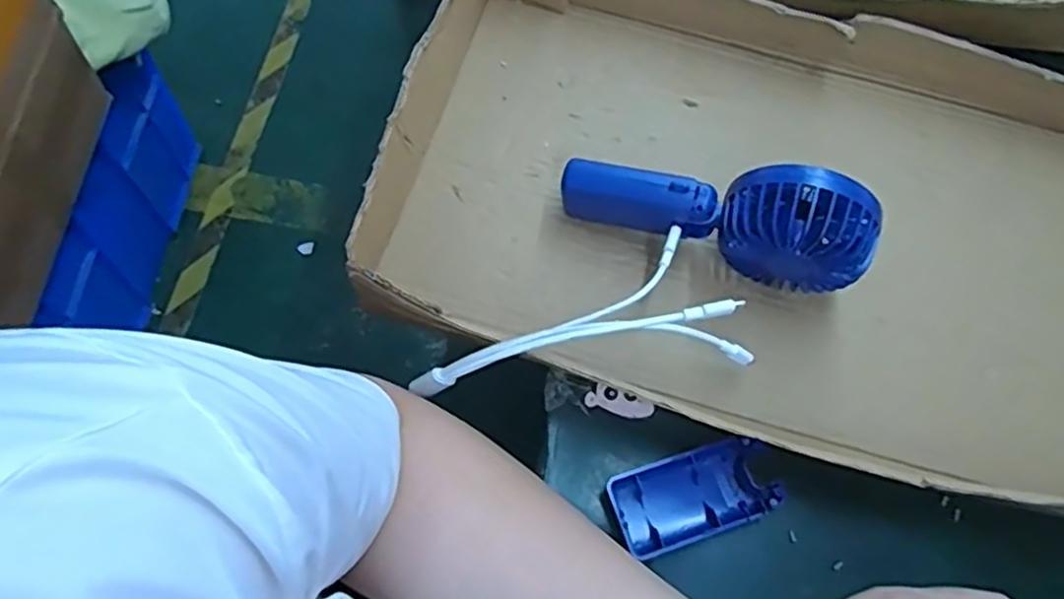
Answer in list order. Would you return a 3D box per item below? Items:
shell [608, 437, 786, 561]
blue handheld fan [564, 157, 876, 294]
[{"bbox_3d":[0.091,0.111,0.399,0.091,0.015,0.045,-16,68,-9],"label":"shell"},{"bbox_3d":[0.112,-0.050,0.440,0.181,0.084,0.050,14,66,18],"label":"blue handheld fan"}]

